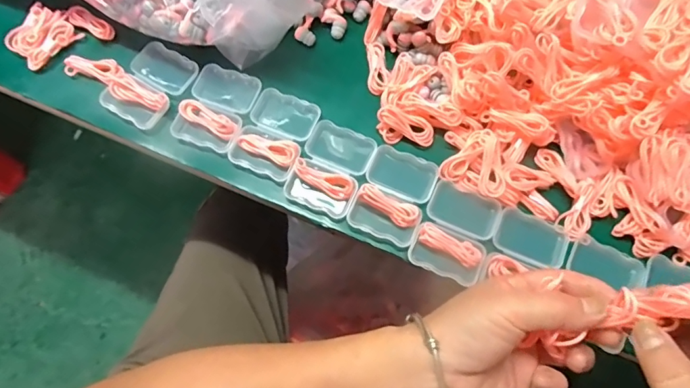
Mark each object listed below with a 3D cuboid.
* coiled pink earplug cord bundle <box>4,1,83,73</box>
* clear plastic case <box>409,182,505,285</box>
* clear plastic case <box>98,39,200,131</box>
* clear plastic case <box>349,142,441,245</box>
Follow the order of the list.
[{"bbox_3d":[-0.280,-0.146,0.417,0.045,0.020,0.054,43,75,13],"label":"coiled pink earplug cord bundle"},{"bbox_3d":[0.088,0.029,0.359,0.054,0.016,0.073,24,72,7],"label":"clear plastic case"},{"bbox_3d":[-0.172,-0.098,0.400,0.055,0.018,0.077,33,73,10],"label":"clear plastic case"},{"bbox_3d":[0.040,0.001,0.370,0.054,0.021,0.074,23,72,7],"label":"clear plastic case"}]

